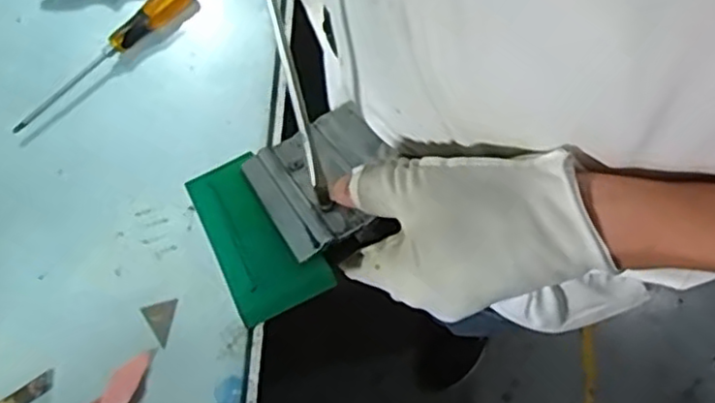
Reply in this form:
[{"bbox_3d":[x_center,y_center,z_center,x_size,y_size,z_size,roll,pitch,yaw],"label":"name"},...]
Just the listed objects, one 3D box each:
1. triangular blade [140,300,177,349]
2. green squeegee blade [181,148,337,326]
[{"bbox_3d":[-0.198,0.124,0.693,0.036,0.004,0.042,-14,77,-2],"label":"triangular blade"},{"bbox_3d":[-0.062,0.014,0.392,0.047,0.006,0.153,-28,35,-9],"label":"green squeegee blade"}]

